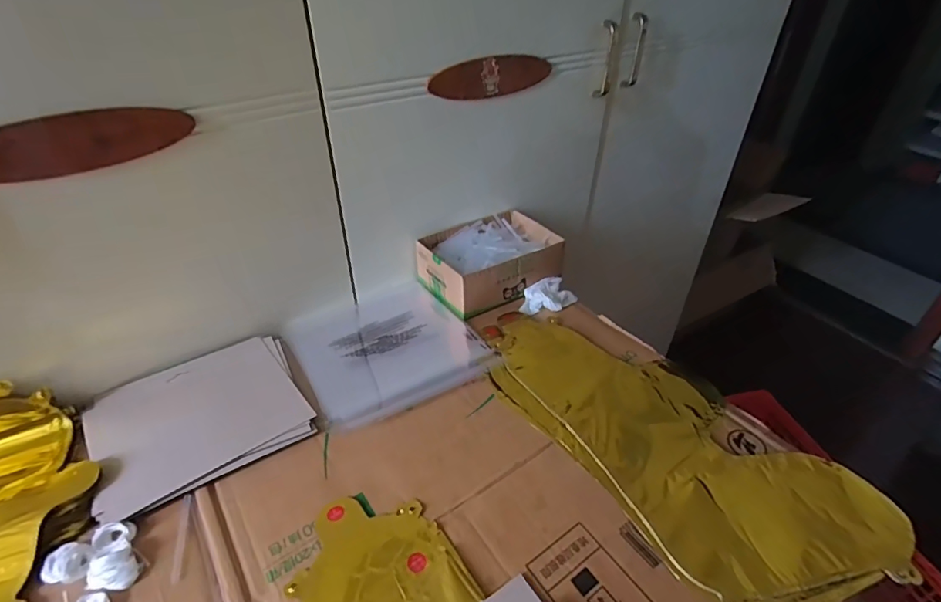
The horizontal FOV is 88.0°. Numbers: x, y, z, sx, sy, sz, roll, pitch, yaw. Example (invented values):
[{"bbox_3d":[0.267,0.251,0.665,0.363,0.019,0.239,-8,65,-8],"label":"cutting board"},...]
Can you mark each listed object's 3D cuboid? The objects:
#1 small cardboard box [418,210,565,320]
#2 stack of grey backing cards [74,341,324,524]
[{"bbox_3d":[0.030,-0.061,0.712,0.187,0.063,0.134,-24,44,-29],"label":"small cardboard box"},{"bbox_3d":[-0.285,0.119,0.515,0.196,0.010,0.165,-21,42,-26],"label":"stack of grey backing cards"}]

